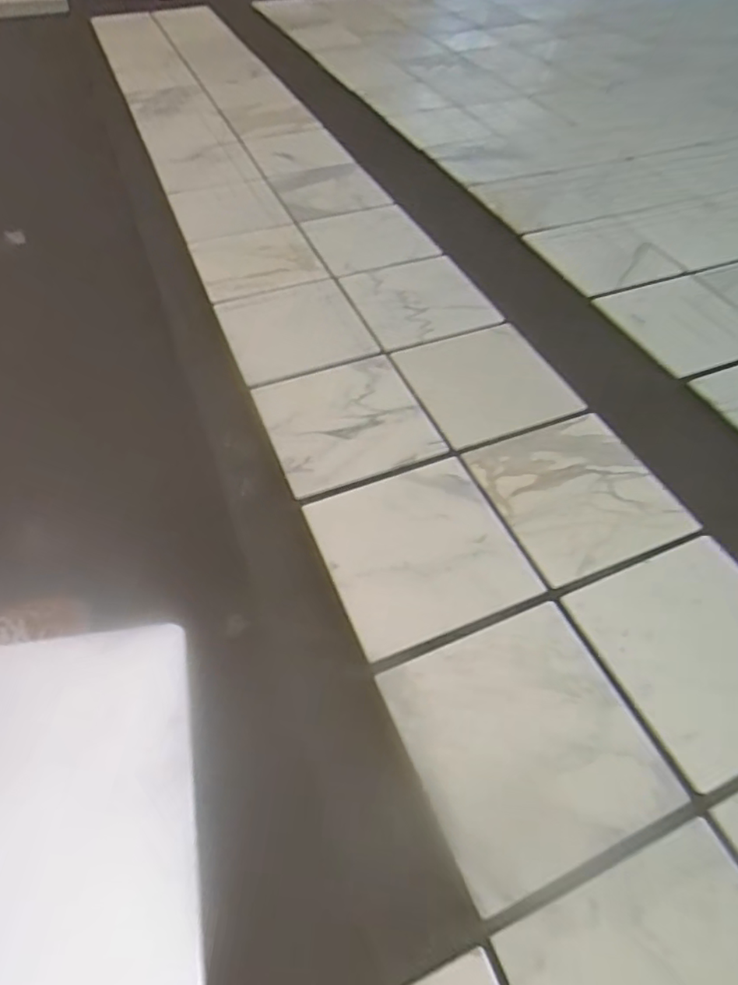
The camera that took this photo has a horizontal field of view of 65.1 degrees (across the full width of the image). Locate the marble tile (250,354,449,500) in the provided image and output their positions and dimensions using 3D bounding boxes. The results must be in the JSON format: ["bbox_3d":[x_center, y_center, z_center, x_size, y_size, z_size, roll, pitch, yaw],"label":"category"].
[{"bbox_3d":[-0.047,-0.142,1.107,0.289,0.010,0.289,-19,54,-11],"label":"marble tile"}]

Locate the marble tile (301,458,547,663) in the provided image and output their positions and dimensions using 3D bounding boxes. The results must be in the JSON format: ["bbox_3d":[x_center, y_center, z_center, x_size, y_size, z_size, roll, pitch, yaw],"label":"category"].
[{"bbox_3d":[0.078,0.089,0.939,0.287,0.011,0.290,-18,54,-10],"label":"marble tile"}]

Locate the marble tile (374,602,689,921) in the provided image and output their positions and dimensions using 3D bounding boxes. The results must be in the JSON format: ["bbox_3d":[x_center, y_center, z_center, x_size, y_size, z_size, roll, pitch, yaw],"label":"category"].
[{"bbox_3d":[0.202,0.324,0.767,0.285,0.019,0.293,-22,53,-10],"label":"marble tile"}]

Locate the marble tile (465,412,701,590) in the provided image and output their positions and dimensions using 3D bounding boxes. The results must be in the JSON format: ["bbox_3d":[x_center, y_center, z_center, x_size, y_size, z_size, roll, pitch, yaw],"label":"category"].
[{"bbox_3d":[0.359,-0.003,1.003,0.285,0.012,0.287,-18,54,-11],"label":"marble tile"}]

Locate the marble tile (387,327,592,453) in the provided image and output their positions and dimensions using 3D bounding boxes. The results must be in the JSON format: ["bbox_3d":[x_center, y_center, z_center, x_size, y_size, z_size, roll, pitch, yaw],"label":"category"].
[{"bbox_3d":[0.230,-0.226,1.169,0.274,0.021,0.290,-18,54,-11],"label":"marble tile"}]

